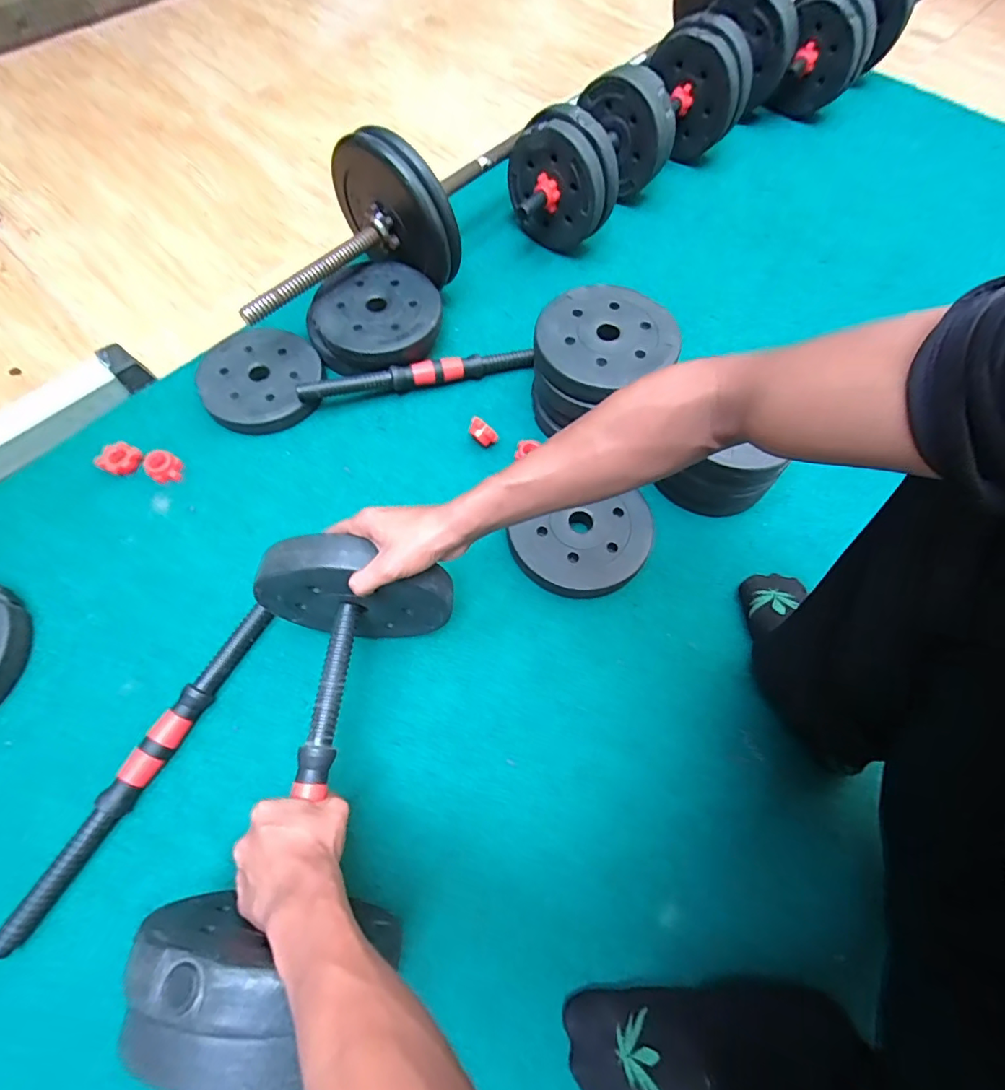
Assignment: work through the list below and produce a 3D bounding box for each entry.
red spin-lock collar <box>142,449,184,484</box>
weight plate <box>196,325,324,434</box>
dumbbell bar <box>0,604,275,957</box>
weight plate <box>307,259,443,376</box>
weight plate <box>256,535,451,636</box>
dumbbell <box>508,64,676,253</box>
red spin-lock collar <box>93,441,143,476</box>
[{"bbox_3d":[-0.456,-0.105,0.682,0.041,0.027,0.038,1,66,-1],"label":"red spin-lock collar"},{"bbox_3d":[-0.347,-0.242,0.741,0.162,0.042,0.170,1,66,-1],"label":"weight plate"},{"bbox_3d":[-0.368,0.225,0.534,0.028,0.038,0.365,27,68,10],"label":"dumbbell bar"},{"bbox_3d":[-0.183,-0.335,0.758,0.175,0.054,0.188,38,75,8],"label":"weight plate"},{"bbox_3d":[-0.144,0.049,0.515,0.184,0.170,0.048,6,67,3],"label":"weight plate"},{"bbox_3d":[0.144,-0.641,0.858,0.162,0.185,0.295,33,69,12],"label":"dumbbell"},{"bbox_3d":[-0.516,-0.117,0.683,0.042,0.022,0.046,1,66,-1],"label":"red spin-lock collar"}]

